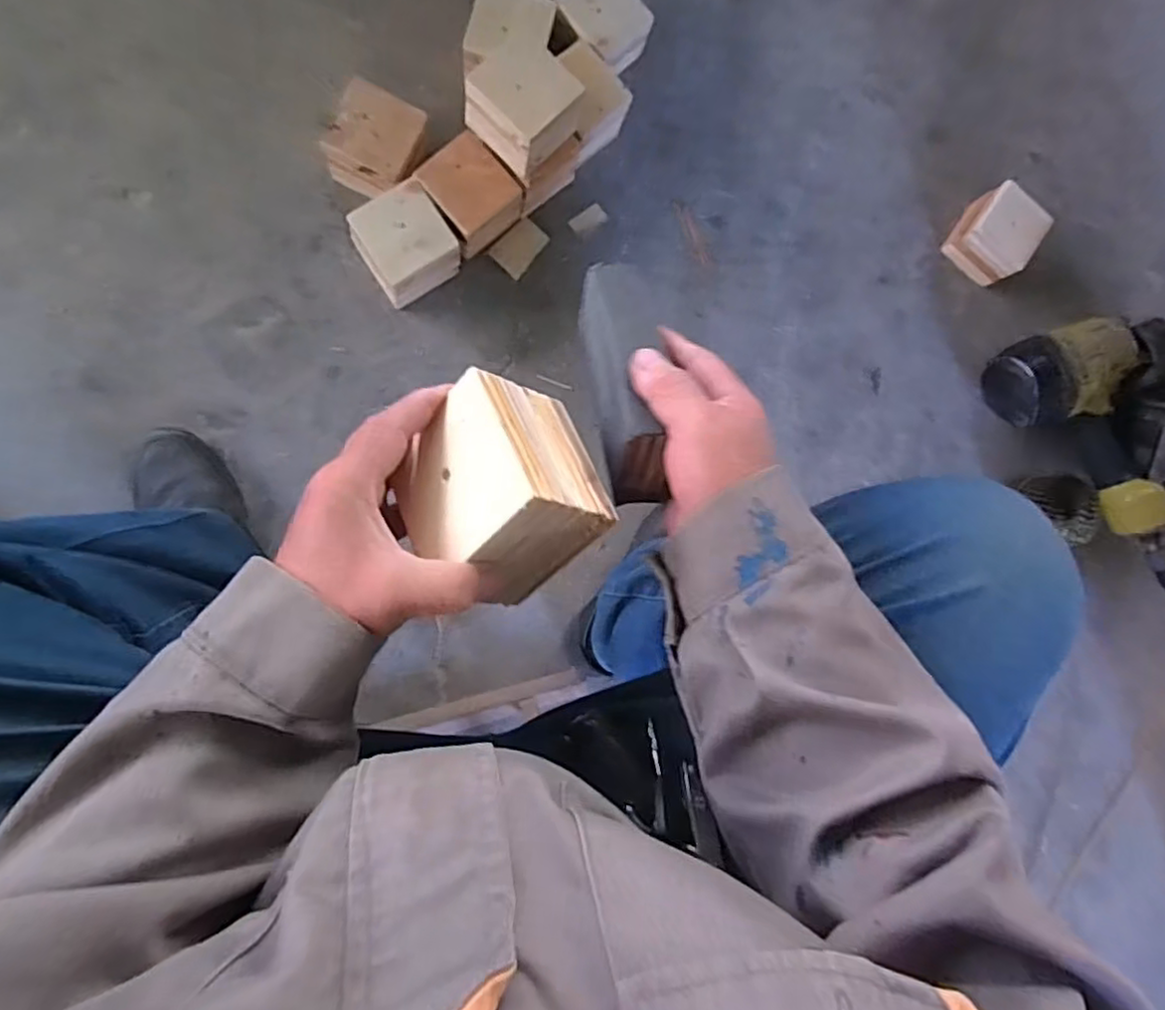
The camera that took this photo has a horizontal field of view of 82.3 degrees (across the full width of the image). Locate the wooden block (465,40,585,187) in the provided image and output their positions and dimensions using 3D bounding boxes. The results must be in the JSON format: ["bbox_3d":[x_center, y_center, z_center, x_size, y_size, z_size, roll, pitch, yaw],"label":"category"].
[{"bbox_3d":[-0.066,-0.440,0.733,0.101,0.067,0.098,42,80,-5],"label":"wooden block"}]

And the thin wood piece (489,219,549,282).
[{"bbox_3d":[-0.077,-0.327,0.846,0.046,0.006,0.072,41,80,-5],"label":"thin wood piece"}]

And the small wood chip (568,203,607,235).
[{"bbox_3d":[0.007,-0.369,0.865,0.049,0.005,0.028,-37,93,-10],"label":"small wood chip"}]

